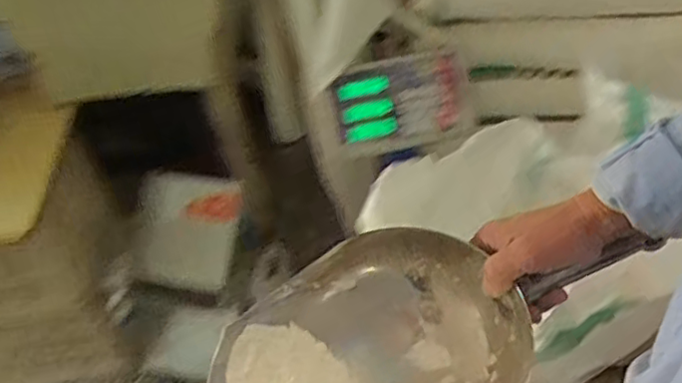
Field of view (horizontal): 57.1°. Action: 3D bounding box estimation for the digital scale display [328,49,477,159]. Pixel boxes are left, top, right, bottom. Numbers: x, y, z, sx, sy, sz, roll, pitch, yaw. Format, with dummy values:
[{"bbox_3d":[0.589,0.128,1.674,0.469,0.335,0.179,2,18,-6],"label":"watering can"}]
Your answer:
[{"bbox_3d":[0.097,-0.144,1.025,0.245,0.147,0.046,-13,14,-10],"label":"digital scale display"}]

